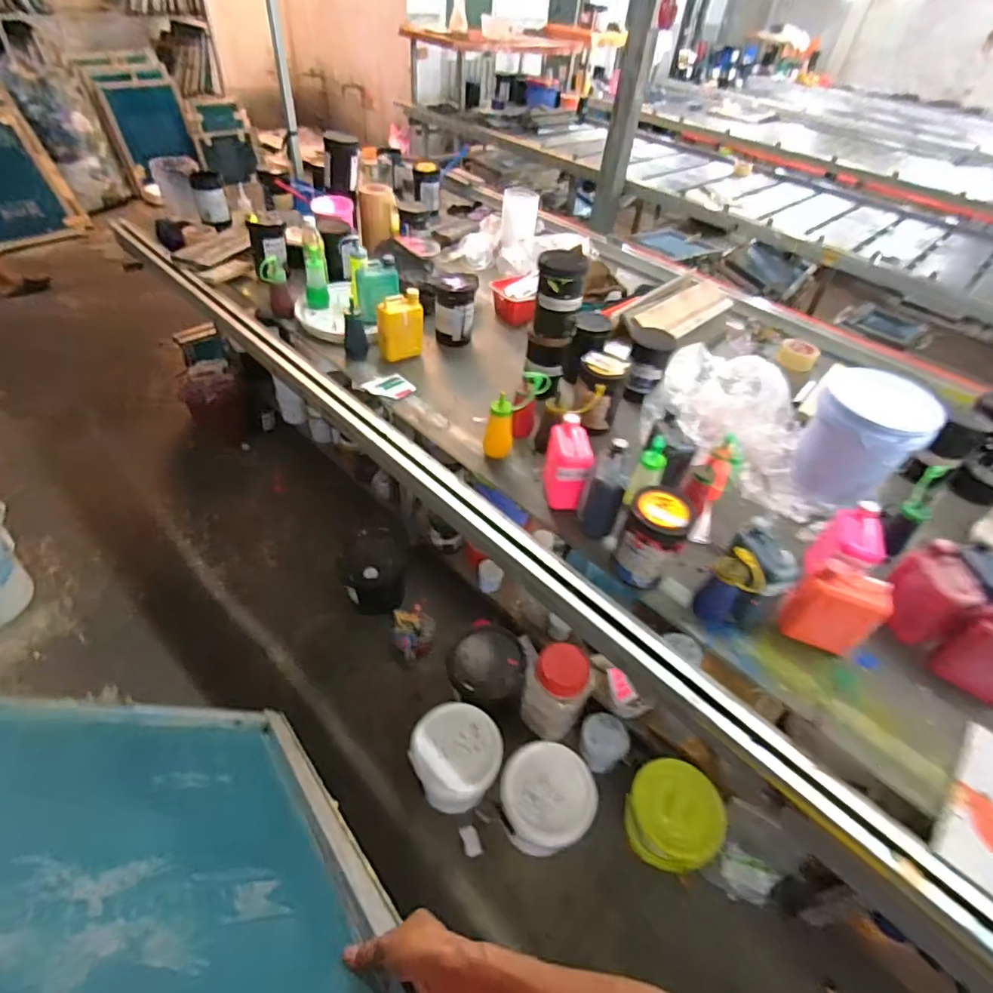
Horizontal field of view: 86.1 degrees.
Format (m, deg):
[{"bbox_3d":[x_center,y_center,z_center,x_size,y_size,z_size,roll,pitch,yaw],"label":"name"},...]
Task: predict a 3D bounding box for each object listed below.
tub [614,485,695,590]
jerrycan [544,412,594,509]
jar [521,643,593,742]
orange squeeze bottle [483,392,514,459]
[{"bbox_3d":[0.273,0.084,0.934,0.104,0.185,0.102,4,45,-4],"label":"tub"},{"bbox_3d":[0.142,-0.067,1.057,0.088,0.150,0.121,8,45,0],"label":"jerrycan"},{"bbox_3d":[0.163,0.537,1.467,0.146,0.316,0.151,4,45,-4],"label":"jar"},{"bbox_3d":[0.004,-0.149,1.145,0.063,0.135,0.056,4,45,-4],"label":"orange squeeze bottle"}]

